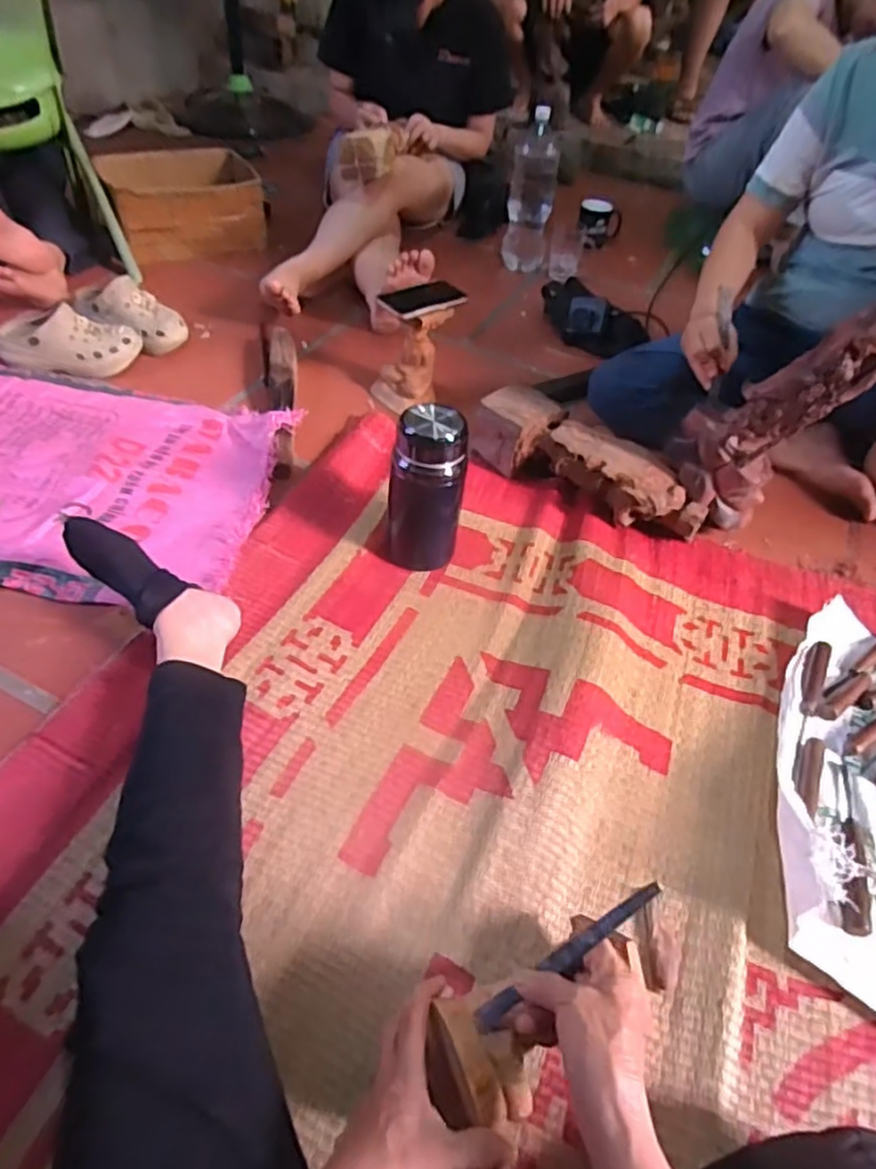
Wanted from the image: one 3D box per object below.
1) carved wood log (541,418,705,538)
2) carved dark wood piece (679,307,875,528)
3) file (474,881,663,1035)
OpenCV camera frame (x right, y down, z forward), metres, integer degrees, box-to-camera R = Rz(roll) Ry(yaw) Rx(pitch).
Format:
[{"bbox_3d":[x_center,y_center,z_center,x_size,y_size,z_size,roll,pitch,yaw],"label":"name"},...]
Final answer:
[{"bbox_3d":[0.288,-0.161,1.054,0.259,0.070,0.108,36,54,24],"label":"carved wood log"},{"bbox_3d":[0.503,-0.250,0.890,0.164,0.419,0.077,35,48,-14],"label":"carved dark wood piece"},{"bbox_3d":[0.095,0.268,0.493,0.163,0.012,0.016,-36,57,-2],"label":"file"}]

